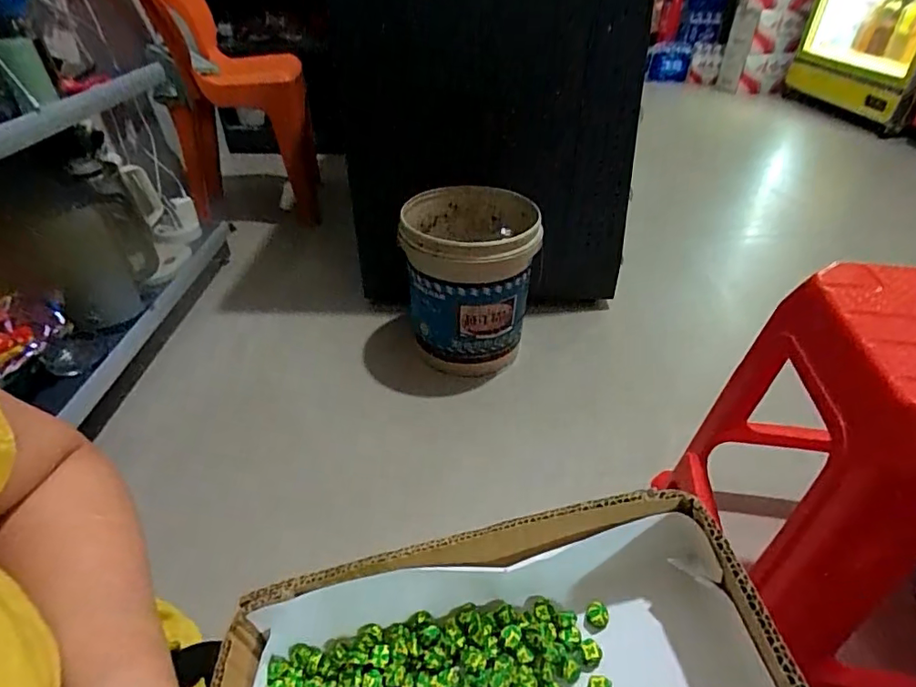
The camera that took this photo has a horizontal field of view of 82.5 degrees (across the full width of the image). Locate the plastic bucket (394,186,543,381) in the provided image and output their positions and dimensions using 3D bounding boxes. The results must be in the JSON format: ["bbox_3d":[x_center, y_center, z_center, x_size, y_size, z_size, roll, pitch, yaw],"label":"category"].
[{"bbox_3d":[0.021,-0.120,1.145,0.270,0.356,0.250,2,37,0],"label":"plastic bucket"}]

